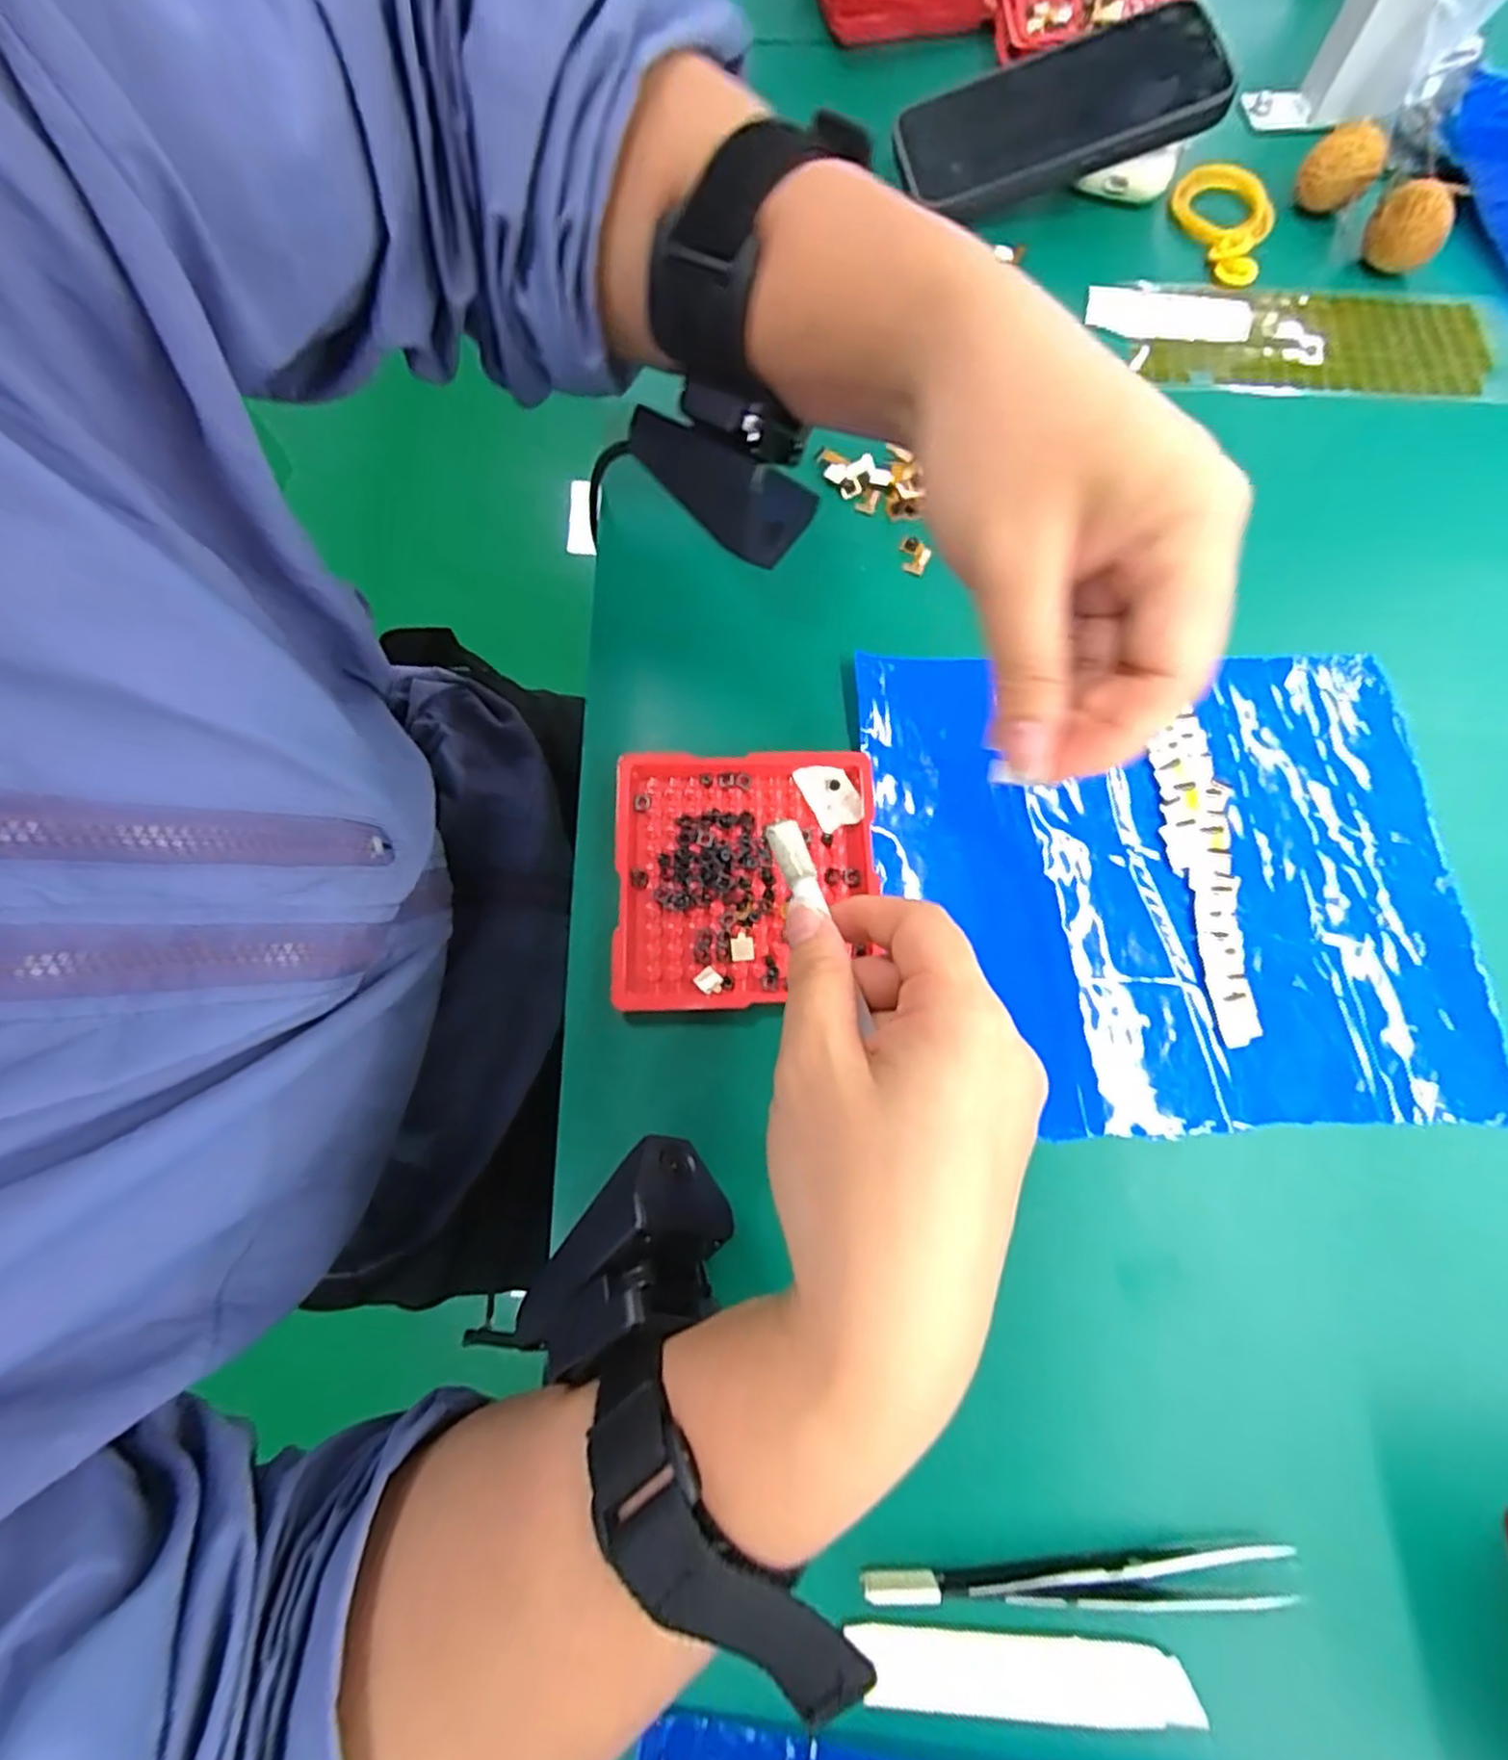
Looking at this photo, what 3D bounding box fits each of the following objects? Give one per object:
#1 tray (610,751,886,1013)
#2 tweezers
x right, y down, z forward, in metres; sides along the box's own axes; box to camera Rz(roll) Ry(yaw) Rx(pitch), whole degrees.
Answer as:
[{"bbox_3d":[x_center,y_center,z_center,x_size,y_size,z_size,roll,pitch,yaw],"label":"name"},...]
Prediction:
[{"bbox_3d":[-0.003,0.000,0.284,0.098,0.016,0.099,-1,73,-1],"label":"tray"},{"bbox_3d":[0.096,0.207,0.217,0.127,0.012,0.013,1,73,0],"label":"tweezers"}]

